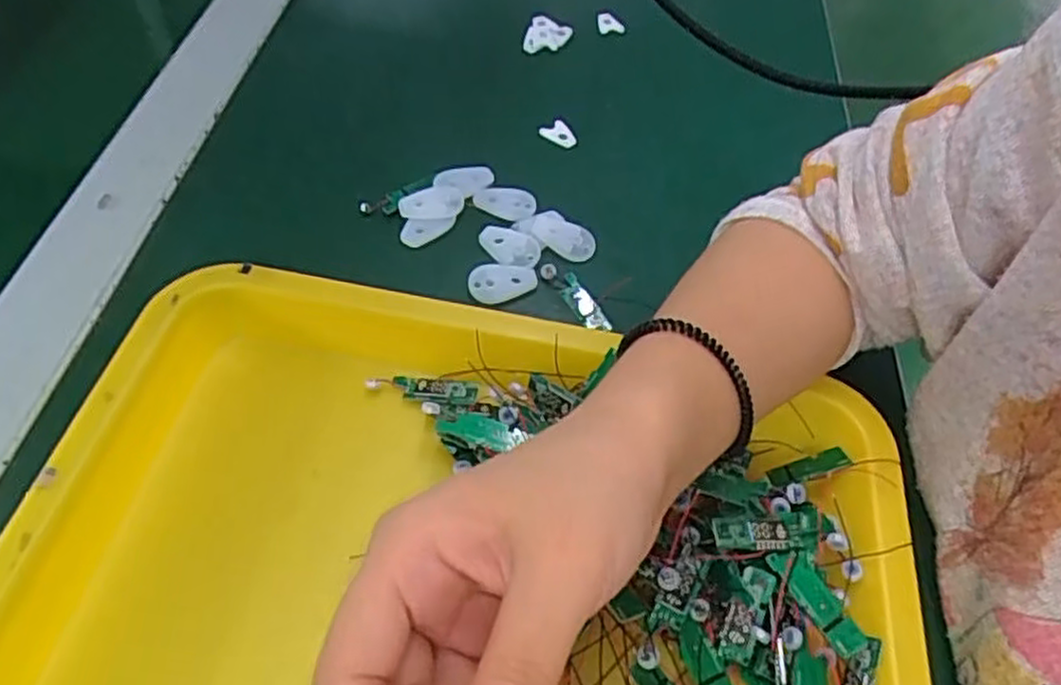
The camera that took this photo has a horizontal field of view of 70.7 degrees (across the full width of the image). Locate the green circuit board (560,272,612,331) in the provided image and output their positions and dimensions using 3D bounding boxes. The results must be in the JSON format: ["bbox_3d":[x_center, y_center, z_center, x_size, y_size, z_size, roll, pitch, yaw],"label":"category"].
[{"bbox_3d":[0.028,-0.019,0.393,0.012,0.008,0.040,-23,59,-21],"label":"green circuit board"}]

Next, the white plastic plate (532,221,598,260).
[{"bbox_3d":[0.019,-0.057,0.410,0.035,0.005,0.021,20,54,10],"label":"white plastic plate"}]

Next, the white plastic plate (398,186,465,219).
[{"bbox_3d":[-0.055,-0.078,0.416,0.035,0.005,0.022,-11,62,-10],"label":"white plastic plate"}]

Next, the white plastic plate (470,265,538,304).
[{"bbox_3d":[-0.014,-0.033,0.391,0.036,0.006,0.020,-16,56,-17],"label":"white plastic plate"}]

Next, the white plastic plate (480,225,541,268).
[{"bbox_3d":[-0.011,-0.053,0.403,0.035,0.004,0.019,32,57,17],"label":"white plastic plate"}]

